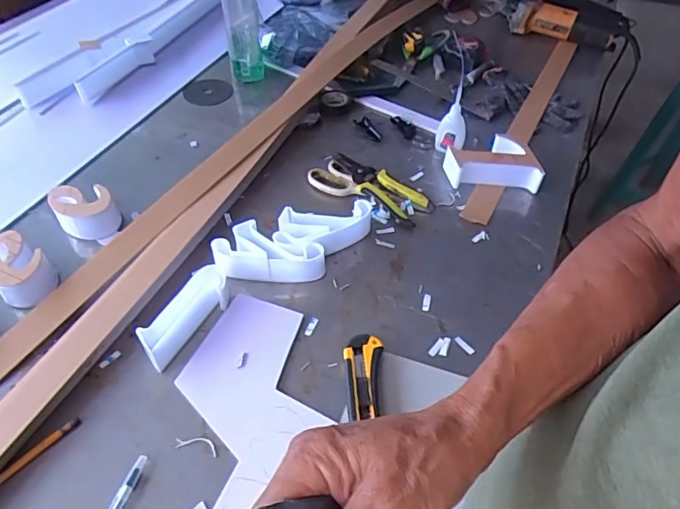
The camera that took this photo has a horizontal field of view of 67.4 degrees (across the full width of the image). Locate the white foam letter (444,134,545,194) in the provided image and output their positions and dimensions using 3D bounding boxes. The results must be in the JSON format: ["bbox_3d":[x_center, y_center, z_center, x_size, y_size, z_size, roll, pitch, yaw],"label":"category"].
[{"bbox_3d":[0.231,-0.141,0.780,0.136,0.047,0.087,3,48,0],"label":"white foam letter"}]

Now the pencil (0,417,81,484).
[{"bbox_3d":[-0.290,0.187,0.488,0.009,0.004,0.084,34,55,25],"label":"pencil"}]

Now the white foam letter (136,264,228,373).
[{"bbox_3d":[-0.175,0.068,0.580,0.034,0.041,0.125,26,52,20],"label":"white foam letter"}]

